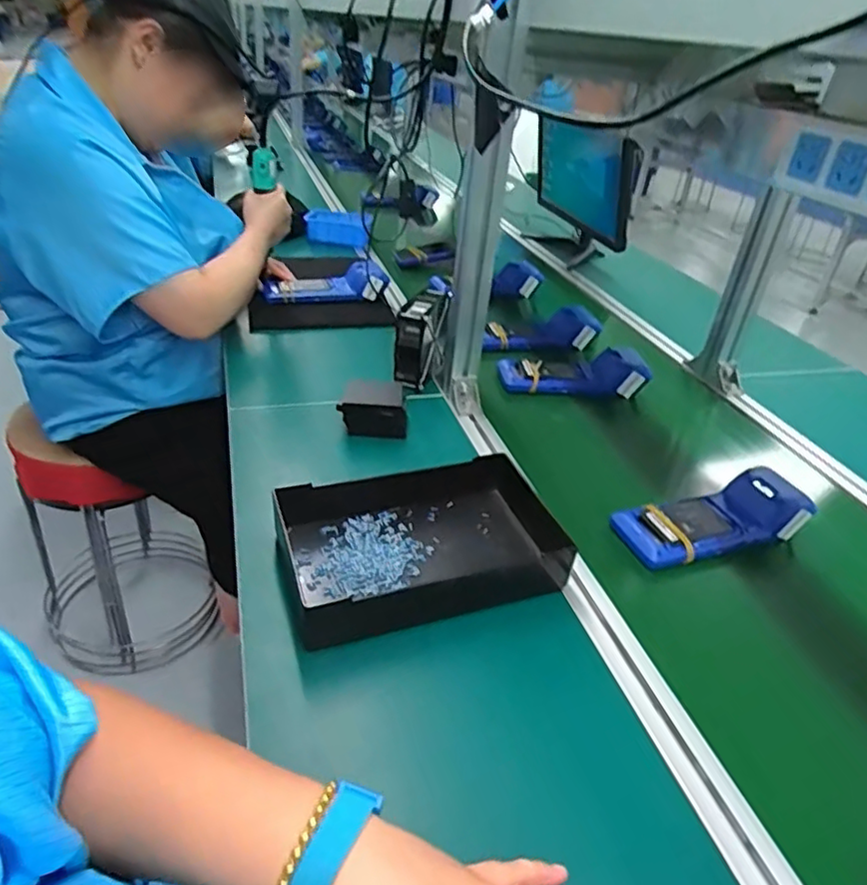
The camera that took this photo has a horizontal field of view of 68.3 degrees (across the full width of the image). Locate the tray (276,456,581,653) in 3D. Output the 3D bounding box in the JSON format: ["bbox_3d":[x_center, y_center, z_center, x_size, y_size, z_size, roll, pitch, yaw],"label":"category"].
[{"bbox_3d":[-0.002,0.095,0.624,0.279,0.048,0.160,-8,36,-20],"label":"tray"}]

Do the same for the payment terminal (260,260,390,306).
[{"bbox_3d":[-0.194,-0.282,1.144,0.223,0.055,0.070,-10,36,-23],"label":"payment terminal"}]

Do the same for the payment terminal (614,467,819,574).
[{"bbox_3d":[0.310,0.082,0.703,0.227,0.046,0.079,-8,35,-19],"label":"payment terminal"}]

